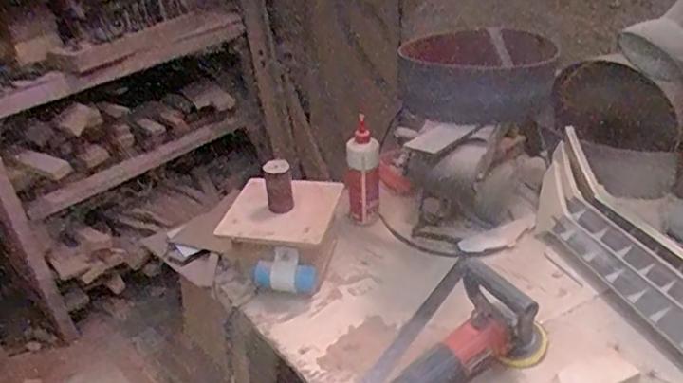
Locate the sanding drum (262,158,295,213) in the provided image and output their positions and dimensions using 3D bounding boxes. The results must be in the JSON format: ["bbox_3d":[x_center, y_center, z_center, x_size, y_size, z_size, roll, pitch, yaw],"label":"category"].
[{"bbox_3d":[-0.116,-0.007,1.103,0.051,0.096,0.039,-9,32,-6],"label":"sanding drum"}]

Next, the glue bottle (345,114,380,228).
[{"bbox_3d":[0.048,-0.031,1.232,0.070,0.218,0.065,10,35,23],"label":"glue bottle"}]

